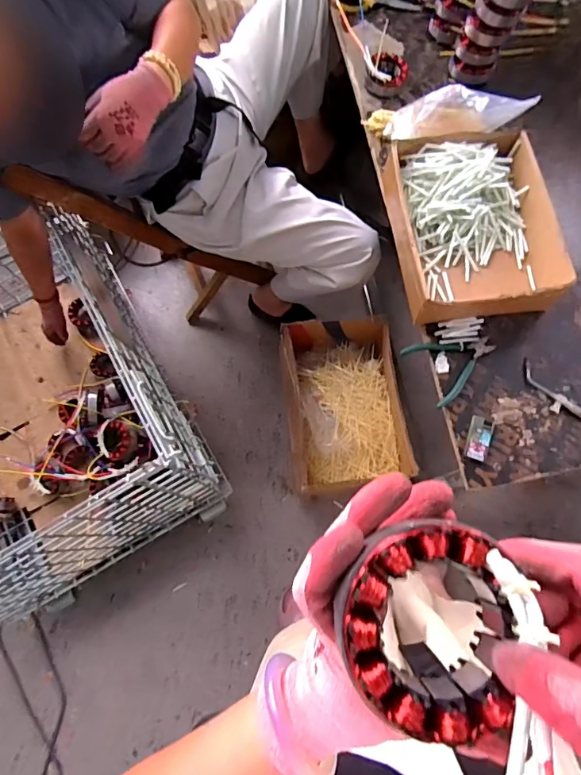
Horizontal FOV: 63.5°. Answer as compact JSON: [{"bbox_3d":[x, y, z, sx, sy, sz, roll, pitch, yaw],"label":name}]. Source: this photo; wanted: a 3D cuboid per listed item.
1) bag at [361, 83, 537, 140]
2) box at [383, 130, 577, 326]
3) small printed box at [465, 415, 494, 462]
[{"bbox_3d":[0.278,-0.490,0.850,0.298,0.096,0.078,6,72,22],"label":"bag"},{"bbox_3d":[0.312,-0.285,0.818,0.250,0.087,0.332,-7,72,-1],"label":"box"},{"bbox_3d":[0.297,0.081,0.740,0.035,0.014,0.070,18,74,7],"label":"small printed box"}]

